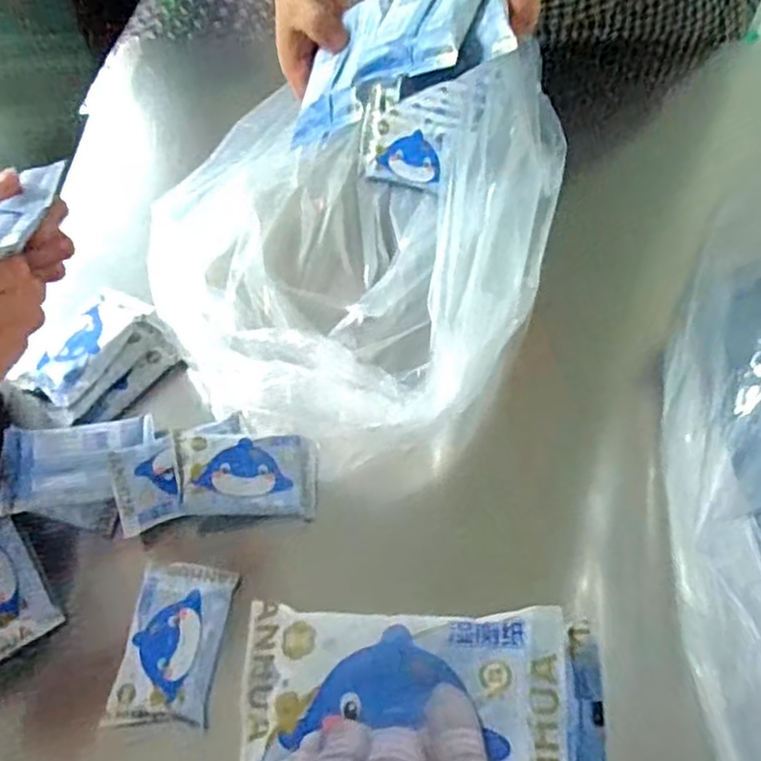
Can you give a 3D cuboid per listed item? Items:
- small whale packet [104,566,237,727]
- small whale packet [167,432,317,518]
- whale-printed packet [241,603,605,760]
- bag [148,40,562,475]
[{"bbox_3d":[-0.183,0.231,0.631,0.085,0.020,0.135,4,60,5],"label":"small whale packet"},{"bbox_3d":[-0.133,0.092,0.698,0.129,0.023,0.088,3,61,-13],"label":"small whale packet"},{"bbox_3d":[0.015,0.140,0.300,0.154,0.024,0.085,2,60,8],"label":"whale-printed packet"},{"bbox_3d":[-0.026,-0.154,0.783,0.381,0.119,0.451,15,62,11],"label":"bag"}]

